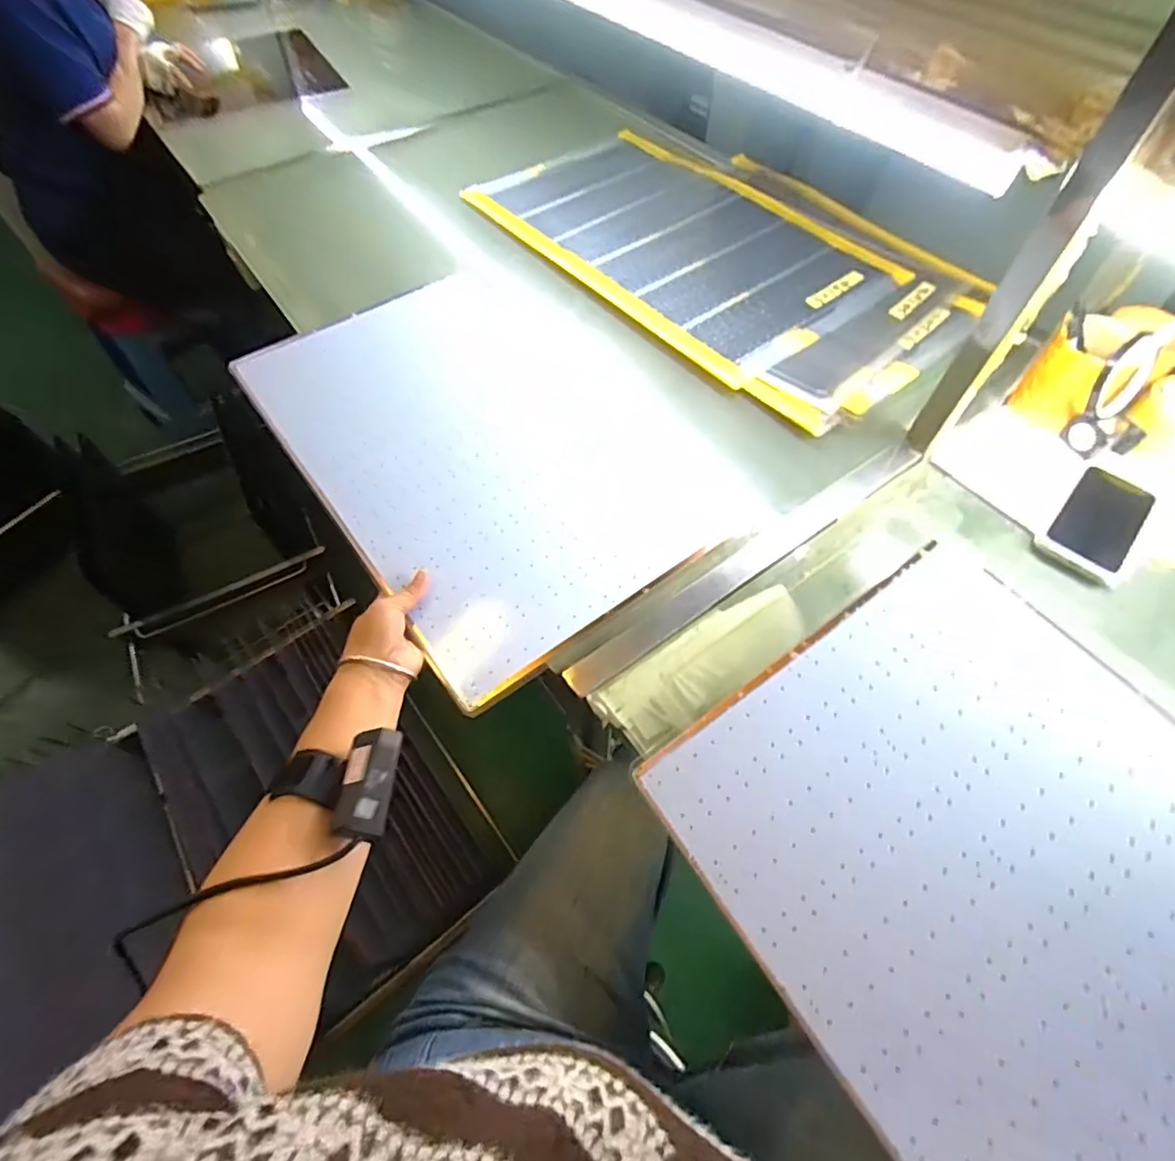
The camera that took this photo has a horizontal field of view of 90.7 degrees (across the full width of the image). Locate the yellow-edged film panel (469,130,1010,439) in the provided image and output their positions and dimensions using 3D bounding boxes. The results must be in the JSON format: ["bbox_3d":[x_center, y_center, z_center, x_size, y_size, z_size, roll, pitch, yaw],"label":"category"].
[{"bbox_3d":[0.180,-0.508,0.864,0.434,0.014,0.737,-41,67,-20],"label":"yellow-edged film panel"}]

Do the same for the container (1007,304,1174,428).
[{"bbox_3d":[0.574,-0.237,0.649,0.142,0.102,0.086,-21,62,-11],"label":"container"}]

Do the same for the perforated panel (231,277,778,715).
[{"bbox_3d":[-0.115,-0.176,0.678,0.393,0.011,0.556,-32,63,-20],"label":"perforated panel"}]

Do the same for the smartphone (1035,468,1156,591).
[{"bbox_3d":[0.531,-0.062,0.595,0.160,0.020,0.078,-41,67,-20],"label":"smartphone"}]

